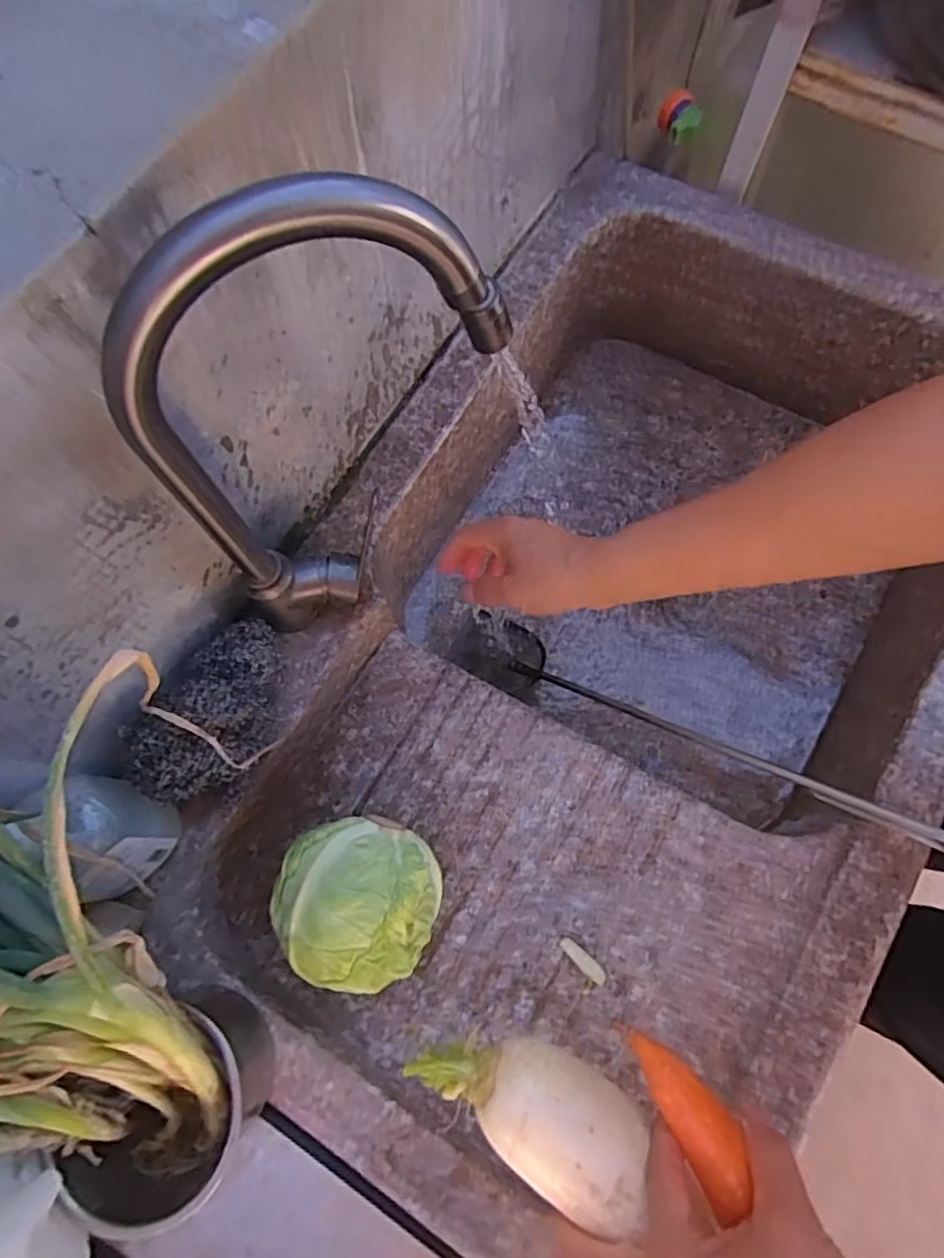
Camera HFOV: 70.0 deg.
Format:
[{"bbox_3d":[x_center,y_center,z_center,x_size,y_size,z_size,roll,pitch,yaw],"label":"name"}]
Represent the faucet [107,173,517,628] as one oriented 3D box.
[{"bbox_3d":[-0.071,-0.108,0.399,0.199,0.313,0.069,-15,72,-3],"label":"faucet"}]

